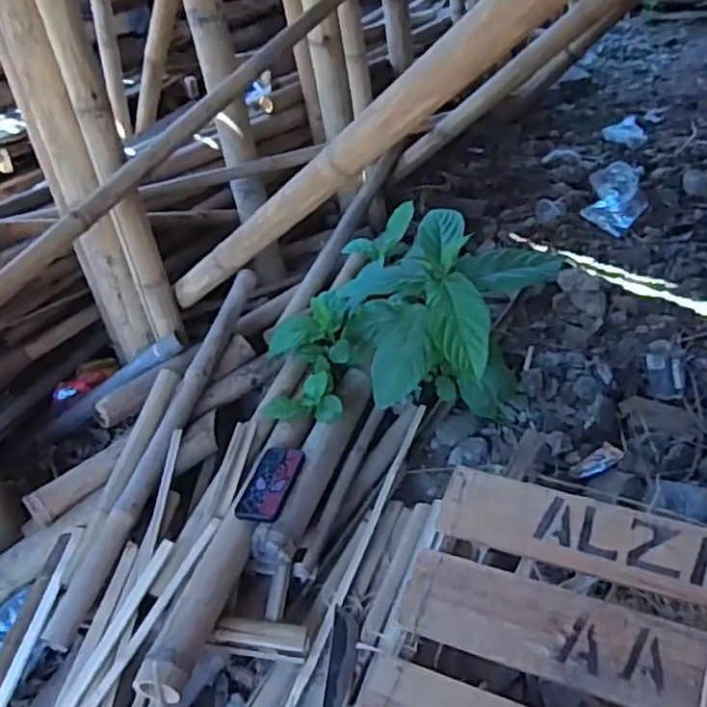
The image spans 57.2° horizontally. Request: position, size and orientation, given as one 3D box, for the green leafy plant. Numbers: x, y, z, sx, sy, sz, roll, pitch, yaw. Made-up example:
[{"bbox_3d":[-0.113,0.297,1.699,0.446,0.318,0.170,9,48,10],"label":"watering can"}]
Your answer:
[{"bbox_3d":[0.112,-0.092,1.427,0.594,0.332,0.489,-4,37,5],"label":"green leafy plant"}]

